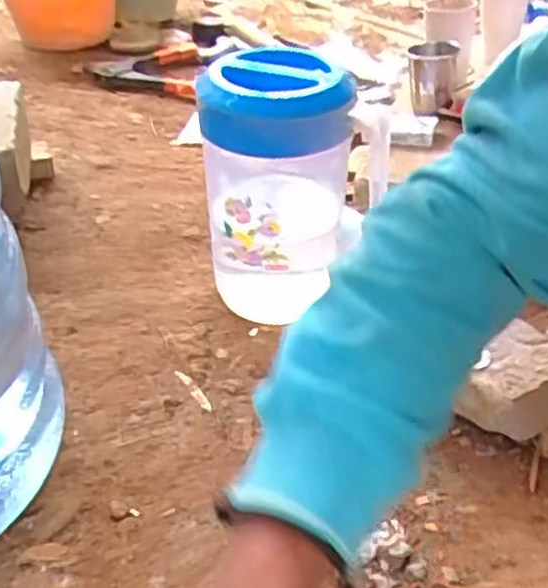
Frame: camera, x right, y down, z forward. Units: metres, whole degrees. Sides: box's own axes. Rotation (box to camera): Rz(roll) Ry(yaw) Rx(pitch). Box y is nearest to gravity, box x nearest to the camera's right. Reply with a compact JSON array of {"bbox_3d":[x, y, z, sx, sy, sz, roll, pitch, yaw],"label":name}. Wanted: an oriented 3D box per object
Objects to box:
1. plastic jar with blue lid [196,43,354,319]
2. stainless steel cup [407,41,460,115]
[{"bbox_3d":[0.002,-0.115,0.806,0.150,0.285,0.163,-1,40,1],"label":"plastic jar with blue lid"},{"bbox_3d":[0.215,-0.286,1.011,0.069,0.087,0.057,4,40,8],"label":"stainless steel cup"}]

